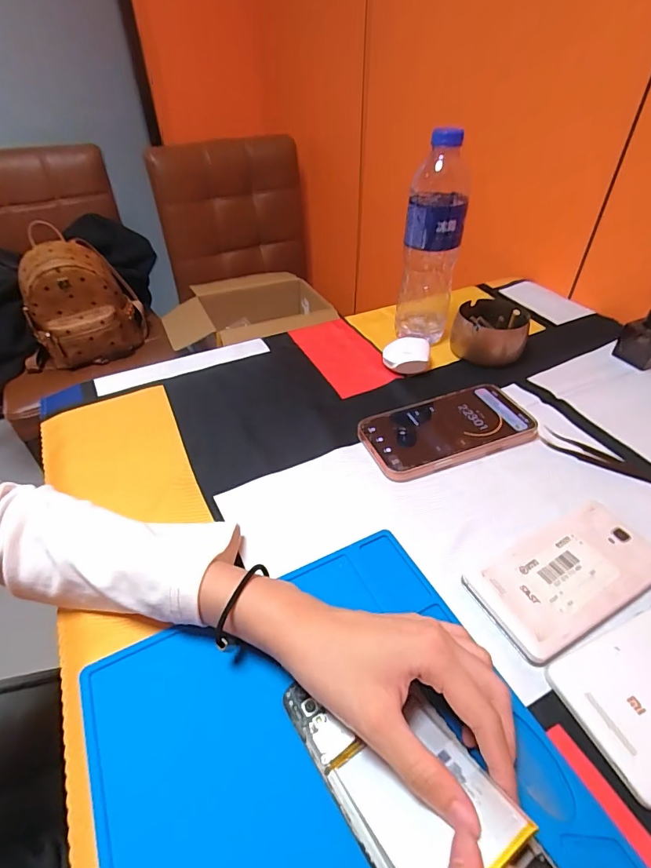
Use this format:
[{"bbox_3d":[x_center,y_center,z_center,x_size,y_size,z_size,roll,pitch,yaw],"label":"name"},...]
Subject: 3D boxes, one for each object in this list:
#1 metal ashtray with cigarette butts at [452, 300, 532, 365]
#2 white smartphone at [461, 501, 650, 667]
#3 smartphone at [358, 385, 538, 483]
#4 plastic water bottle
[{"bbox_3d":[0.204,-0.131,0.551,0.083,0.050,0.092,15,44,17],"label":"metal ashtray with cigarette butts"},{"bbox_3d":[0.177,0.100,0.318,0.141,0.009,0.068,-19,45,-20],"label":"white smartphone"},{"bbox_3d":[0.118,-0.004,0.436,0.166,0.015,0.081,-16,44,-17],"label":"smartphone"},{"bbox_3d":[0.123,-0.216,0.520,0.064,0.221,0.070,8,42,10],"label":"plastic water bottle"}]

